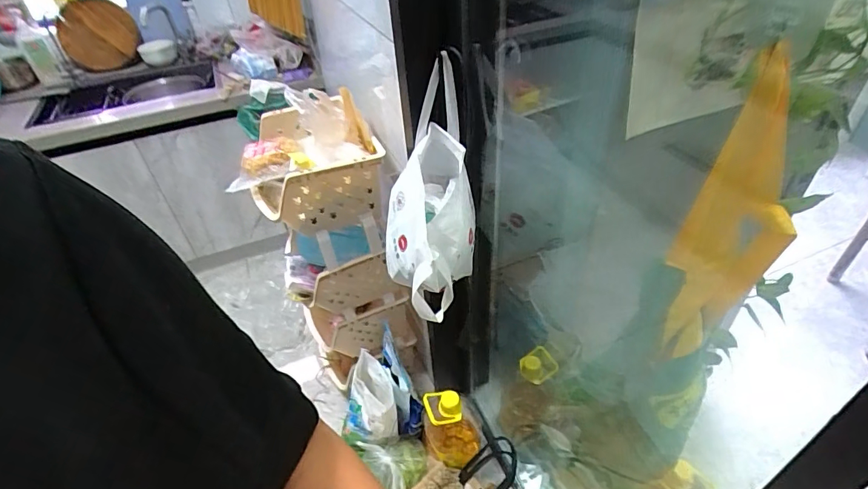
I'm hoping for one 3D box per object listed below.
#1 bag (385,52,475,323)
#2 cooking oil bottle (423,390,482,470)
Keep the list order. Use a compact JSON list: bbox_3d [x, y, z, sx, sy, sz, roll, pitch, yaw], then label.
[{"bbox_3d":[-0.006,-0.079,0.808,0.174,0.355,0.258,-2,35,-3],"label":"bag"},{"bbox_3d":[0.052,0.499,1.281,0.167,0.272,0.162,1,35,1],"label":"cooking oil bottle"}]

